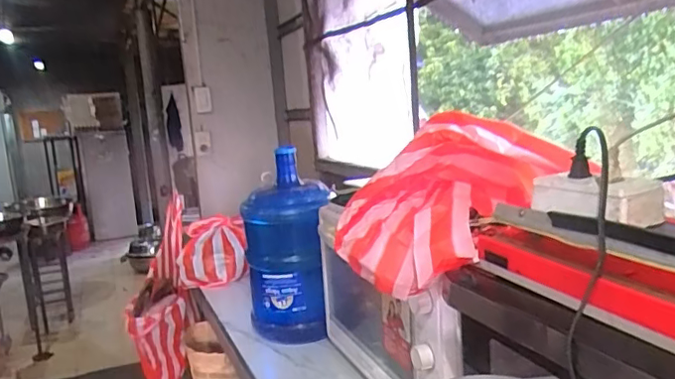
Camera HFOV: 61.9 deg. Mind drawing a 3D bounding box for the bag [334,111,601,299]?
[{"bbox_3d":[0.174,0.021,0.950,0.272,0.240,0.248,-10,11,-28],"label":"bag"}]

